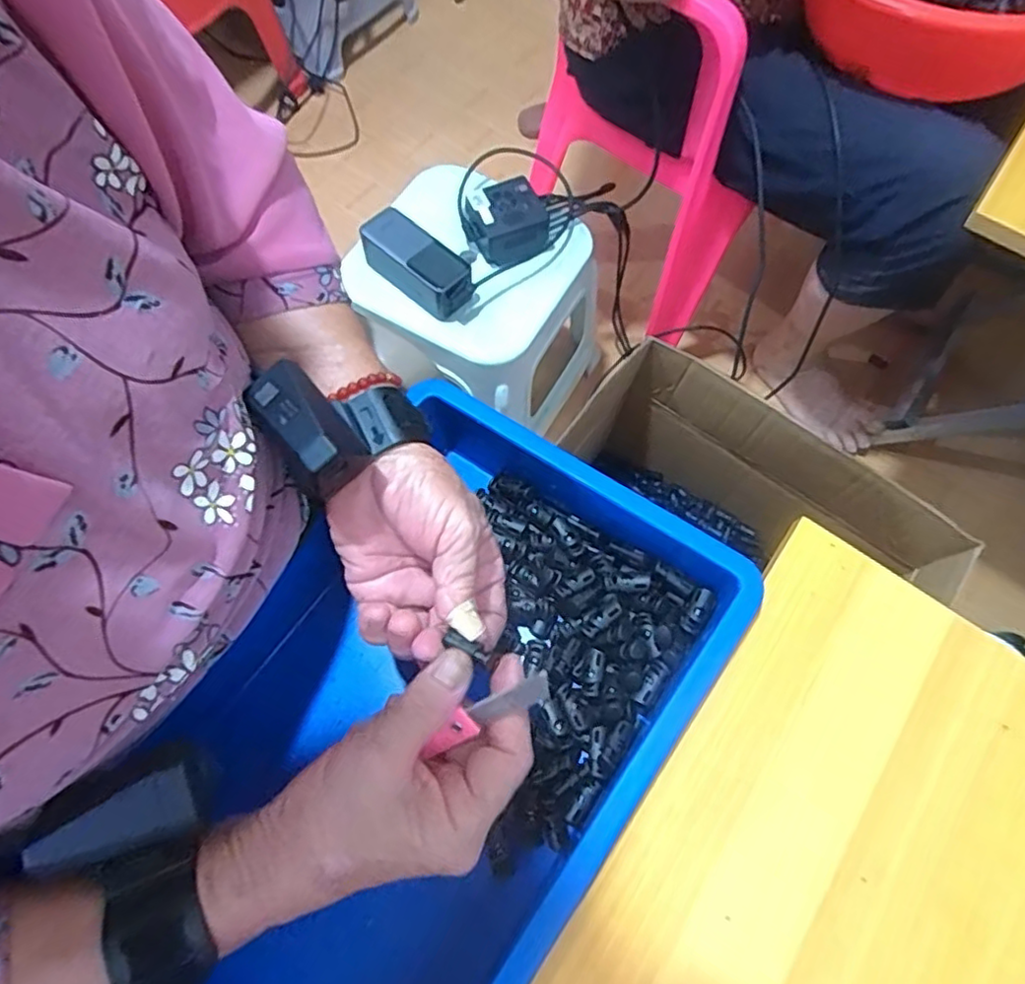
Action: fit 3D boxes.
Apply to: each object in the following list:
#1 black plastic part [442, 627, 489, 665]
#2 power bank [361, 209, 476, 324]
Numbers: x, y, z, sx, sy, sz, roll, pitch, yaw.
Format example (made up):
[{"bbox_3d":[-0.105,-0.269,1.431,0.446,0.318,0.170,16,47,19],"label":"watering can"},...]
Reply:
[{"bbox_3d":[-0.022,0.078,0.313,0.024,0.008,0.009,28,69,11],"label":"black plastic part"},{"bbox_3d":[-0.107,-0.254,0.704,0.142,0.046,0.064,41,72,14],"label":"power bank"}]

